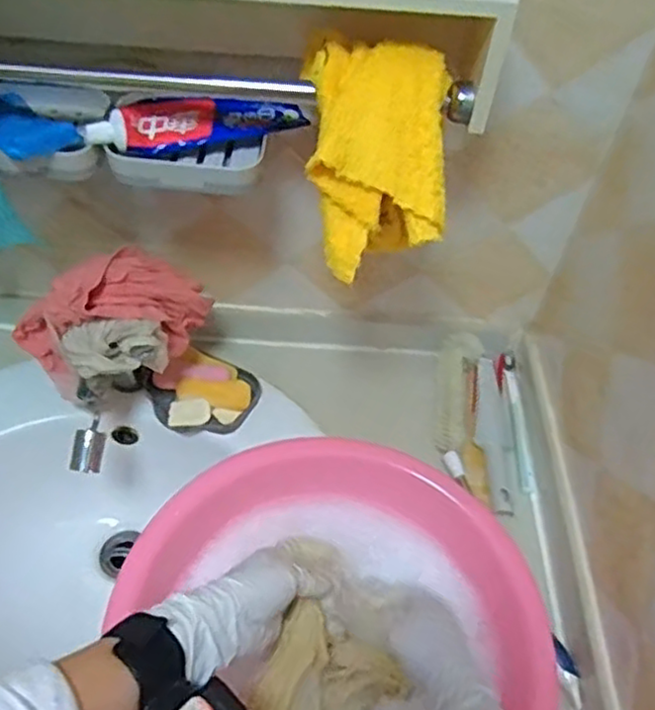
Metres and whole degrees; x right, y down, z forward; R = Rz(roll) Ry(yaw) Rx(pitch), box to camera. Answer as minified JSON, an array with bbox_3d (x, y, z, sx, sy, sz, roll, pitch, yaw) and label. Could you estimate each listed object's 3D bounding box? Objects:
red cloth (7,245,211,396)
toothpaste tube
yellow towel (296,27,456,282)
[{"bbox_3d":[-0.209,-0.040,0.681,0.182,0.132,0.069,-6,53,-8],"label":"red cloth"},{"bbox_3d":[-0.105,-0.189,0.570,0.173,0.031,0.028,-13,54,-14],"label":"toothpaste tube"},{"bbox_3d":[0.032,-0.141,0.513,0.102,0.123,0.127,4,52,-1],"label":"yellow towel"}]

